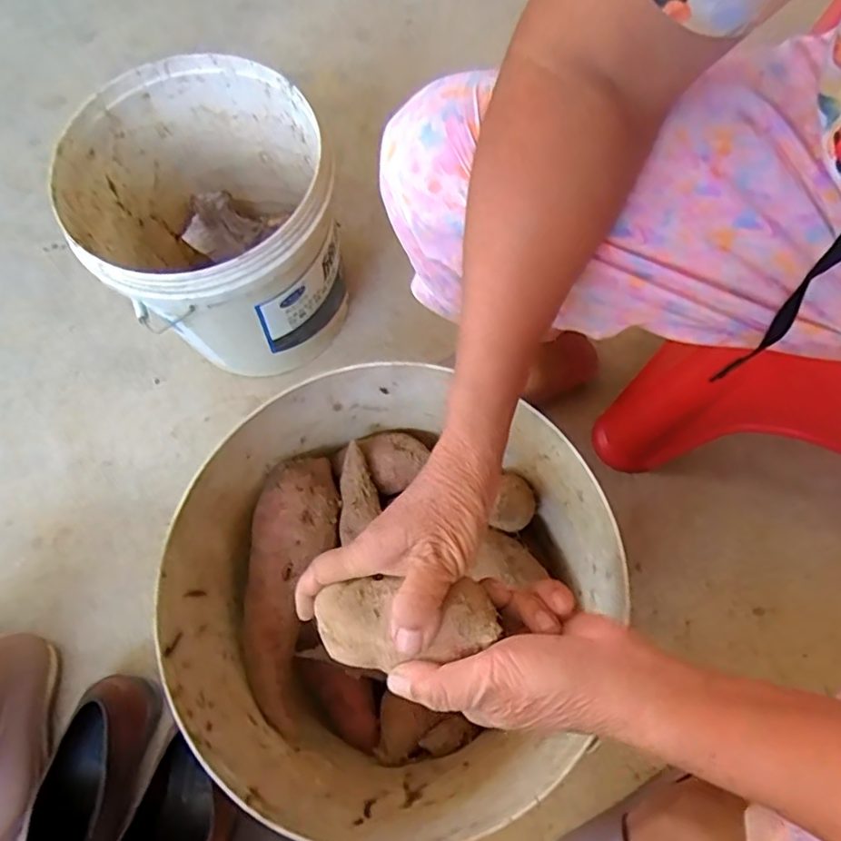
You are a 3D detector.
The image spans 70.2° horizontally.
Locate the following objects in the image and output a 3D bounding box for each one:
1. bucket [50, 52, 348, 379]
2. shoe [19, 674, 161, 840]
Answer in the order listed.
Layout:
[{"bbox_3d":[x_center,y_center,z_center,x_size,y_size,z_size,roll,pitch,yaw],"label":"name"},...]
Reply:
[{"bbox_3d":[-0.217,-0.202,0.688,0.245,0.267,0.260,-1,72,2],"label":"bucket"},{"bbox_3d":[-0.344,0.407,0.602,0.097,0.081,0.276,16,73,7],"label":"shoe"}]

